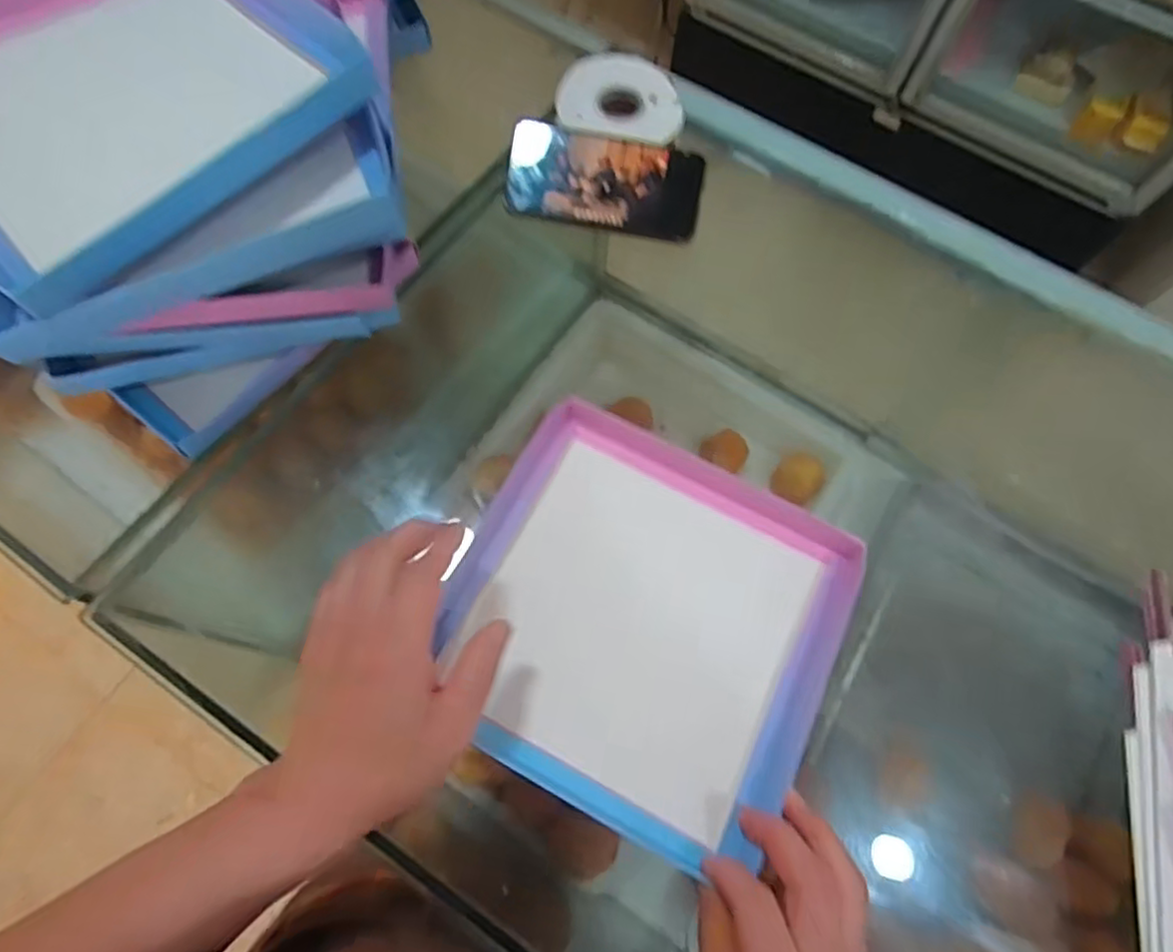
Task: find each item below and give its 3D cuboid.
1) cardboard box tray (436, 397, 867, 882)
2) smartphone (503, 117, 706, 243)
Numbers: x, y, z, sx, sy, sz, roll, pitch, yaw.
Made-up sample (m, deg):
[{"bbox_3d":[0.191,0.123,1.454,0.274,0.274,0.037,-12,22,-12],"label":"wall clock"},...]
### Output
[{"bbox_3d":[0.039,0.089,0.419,0.237,0.026,0.233,26,71,7],"label":"cardboard box tray"},{"bbox_3d":[0.014,-0.241,0.540,0.159,0.013,0.074,12,94,0],"label":"smartphone"}]

